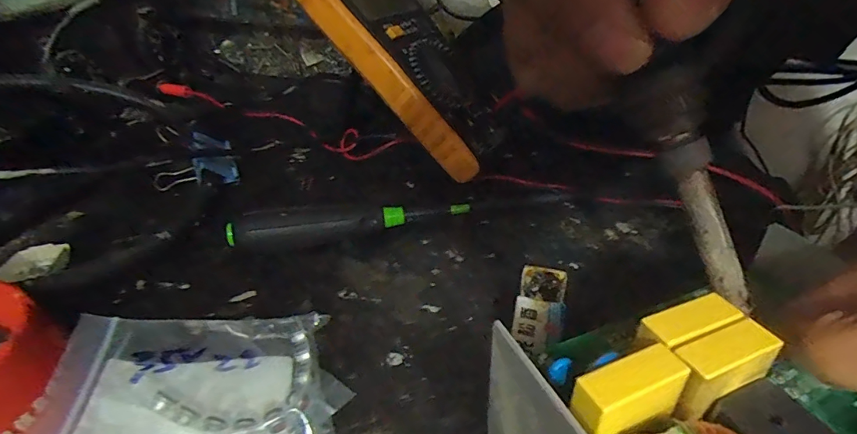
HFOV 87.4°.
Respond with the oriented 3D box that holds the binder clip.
[{"bbox_3d":[-0.163,-0.037,0.314,0.054,0.027,0.040,-24,43,-26],"label":"binder clip"}]

